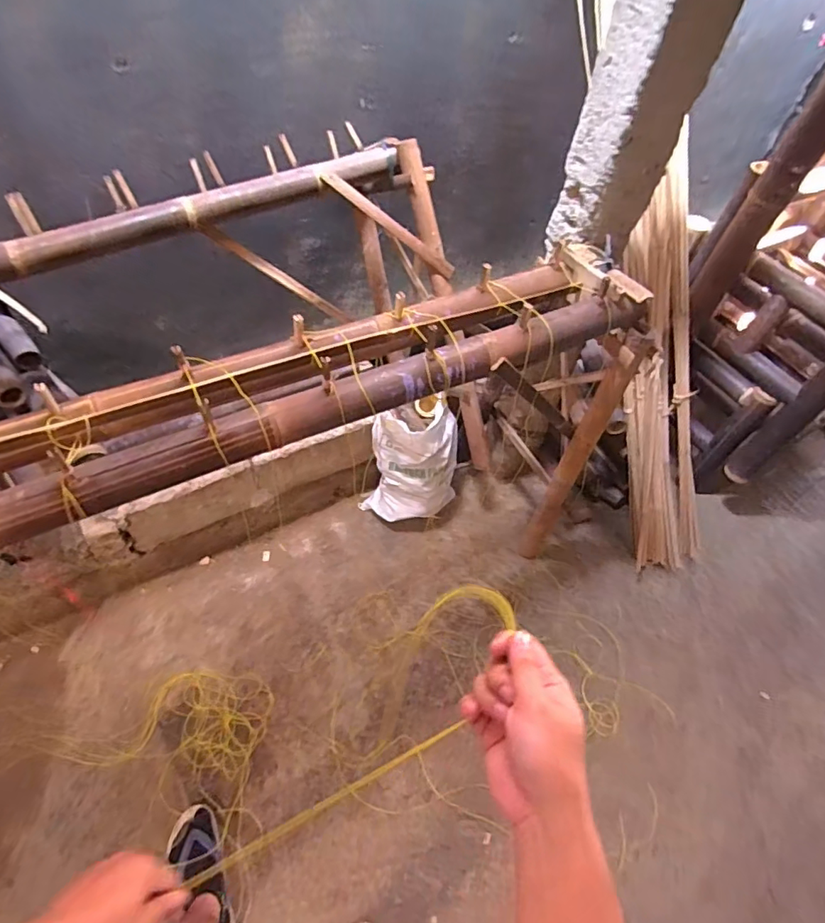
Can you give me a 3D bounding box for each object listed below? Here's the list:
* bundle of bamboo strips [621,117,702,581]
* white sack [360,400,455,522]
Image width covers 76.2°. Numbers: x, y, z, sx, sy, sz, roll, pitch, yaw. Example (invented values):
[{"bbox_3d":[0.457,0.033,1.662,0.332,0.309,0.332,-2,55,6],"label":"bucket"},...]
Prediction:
[{"bbox_3d":[0.762,-0.195,1.565,0.258,1.128,0.092,-9,15,-5],"label":"bundle of bamboo strips"},{"bbox_3d":[-0.016,-0.002,1.616,0.290,0.422,0.226,6,57,4],"label":"white sack"}]

